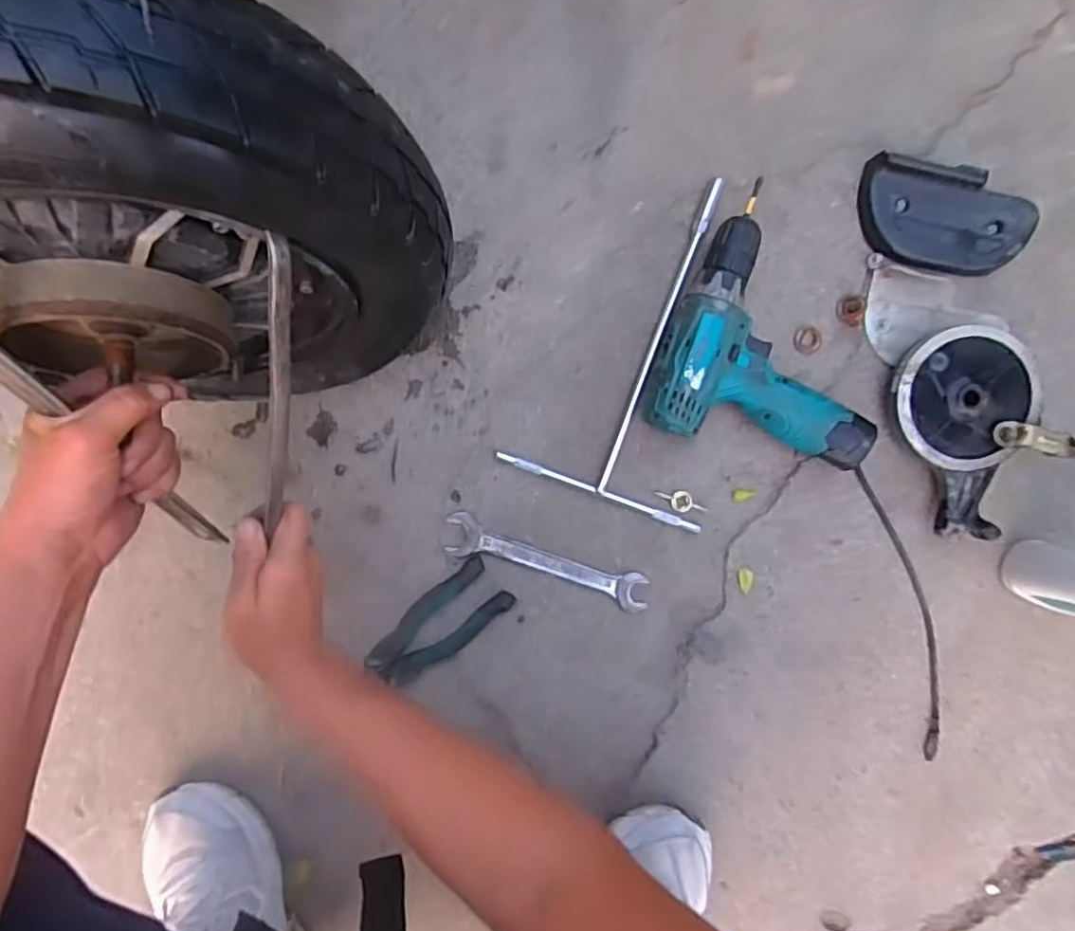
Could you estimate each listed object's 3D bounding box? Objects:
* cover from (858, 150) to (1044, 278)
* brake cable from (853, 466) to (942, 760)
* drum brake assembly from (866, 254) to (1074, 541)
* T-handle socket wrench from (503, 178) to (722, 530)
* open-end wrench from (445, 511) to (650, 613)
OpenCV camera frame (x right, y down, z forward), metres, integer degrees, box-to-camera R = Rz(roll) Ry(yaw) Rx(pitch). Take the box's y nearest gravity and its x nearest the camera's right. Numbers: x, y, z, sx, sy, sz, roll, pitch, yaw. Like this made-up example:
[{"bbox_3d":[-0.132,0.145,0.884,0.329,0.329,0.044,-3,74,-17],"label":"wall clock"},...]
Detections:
[{"bbox_3d":[0.355,-0.213,0.569,0.147,0.032,0.092,14,89,-3],"label":"cover"},{"bbox_3d":[0.345,0.133,0.602,0.038,0.005,0.281,-15,92,-2],"label":"brake cable"},{"bbox_3d":[0.372,-0.071,0.572,0.131,0.045,0.256,-24,91,-3],"label":"drum brake assembly"},{"bbox_3d":[0.108,-0.108,0.576,0.183,0.021,0.292,21,89,-3],"label":"T-handle socket wrench"},{"bbox_3d":[0.010,0.088,0.586,0.186,0.005,0.036,18,89,-3],"label":"open-end wrench"}]

